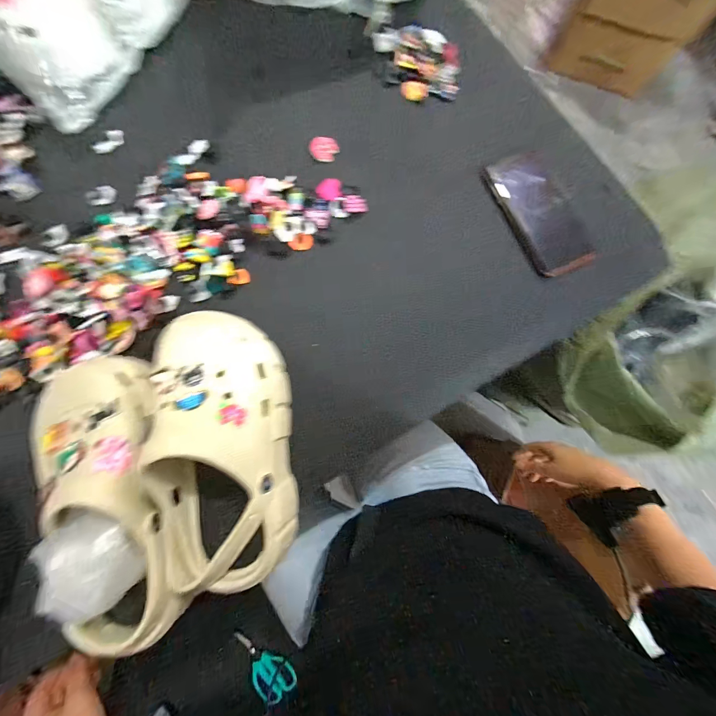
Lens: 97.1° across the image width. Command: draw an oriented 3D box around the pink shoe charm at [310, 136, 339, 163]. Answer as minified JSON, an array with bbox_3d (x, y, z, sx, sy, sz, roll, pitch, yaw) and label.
[{"bbox_3d":[-0.044,-0.275,0.416,0.037,0.015,0.029,-3,82,-1],"label":"pink shoe charm"}]

